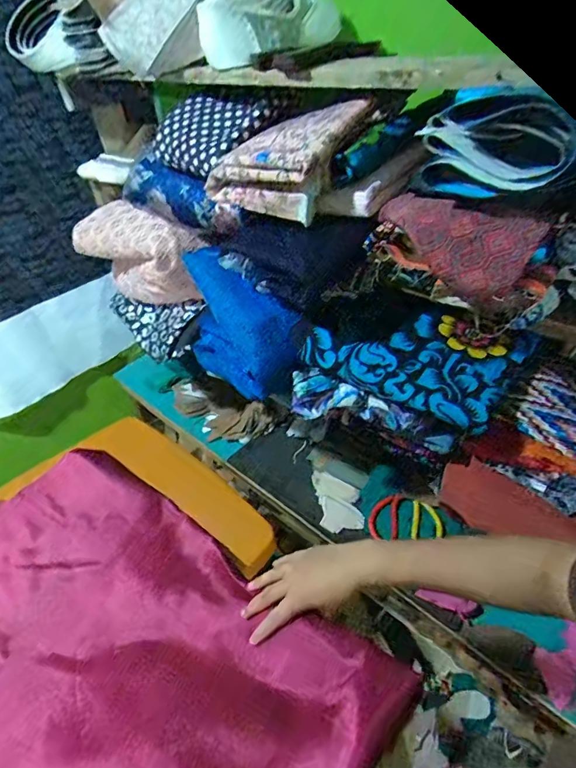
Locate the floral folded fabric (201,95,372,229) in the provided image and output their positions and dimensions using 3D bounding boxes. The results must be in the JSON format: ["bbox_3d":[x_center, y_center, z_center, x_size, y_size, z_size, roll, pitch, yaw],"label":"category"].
[{"bbox_3d":[-0.009,-0.286,0.580,0.187,0.110,0.105,24,47,32],"label":"floral folded fabric"}]

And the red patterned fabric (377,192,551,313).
[{"bbox_3d":[0.155,-0.136,0.463,0.042,0.086,0.169,-32,45,-29],"label":"red patterned fabric"}]

